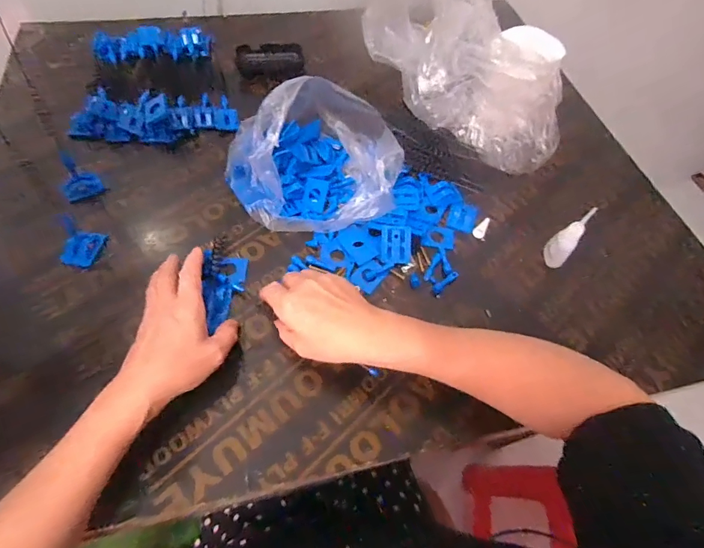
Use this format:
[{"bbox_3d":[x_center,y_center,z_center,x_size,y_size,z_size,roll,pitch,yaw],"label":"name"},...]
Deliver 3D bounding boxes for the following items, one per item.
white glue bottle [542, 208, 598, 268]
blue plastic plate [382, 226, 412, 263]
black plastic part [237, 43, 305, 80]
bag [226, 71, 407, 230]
[{"bbox_3d":[0.250,-0.037,0.467,0.019,0.089,0.027,10,59,2],"label":"white glue bottle"},{"bbox_3d":[0.055,-0.036,0.486,0.036,0.005,0.044,0,88,-8],"label":"blue plastic plate"},{"bbox_3d":[-0.138,-0.362,0.685,0.110,0.042,0.031,-8,60,-9],"label":"black plastic part"},{"bbox_3d":[-0.049,-0.155,0.485,0.217,0.120,0.177,6,59,0],"label":"bag"}]

